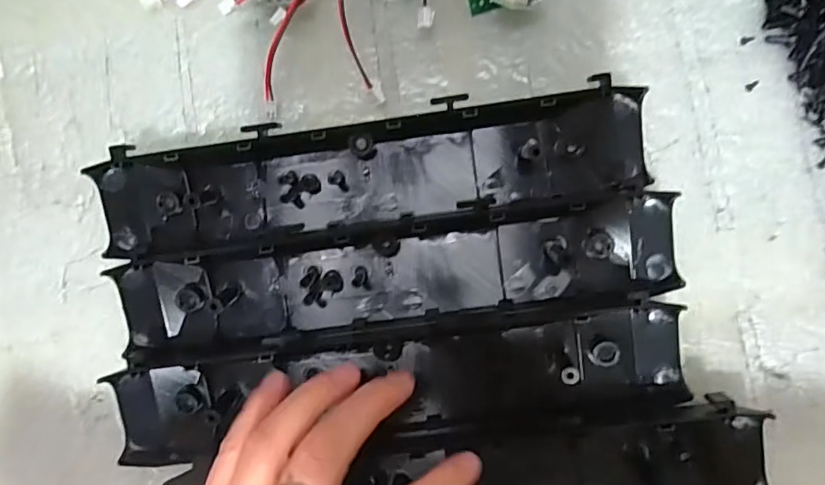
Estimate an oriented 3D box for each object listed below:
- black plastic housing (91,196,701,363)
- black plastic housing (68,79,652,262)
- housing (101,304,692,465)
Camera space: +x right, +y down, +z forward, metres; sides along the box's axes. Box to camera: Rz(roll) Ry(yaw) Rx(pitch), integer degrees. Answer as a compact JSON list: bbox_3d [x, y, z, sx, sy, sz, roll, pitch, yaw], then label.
[{"bbox_3d":[-0.009,0.018,0.256,0.270,0.022,0.053,-8,85,3],"label":"black plastic housing"},{"bbox_3d":[-0.021,-0.035,0.261,0.269,0.023,0.051,-8,85,3],"label":"black plastic housing"},{"bbox_3d":[-0.007,0.072,0.256,0.276,0.027,0.053,-6,85,0],"label":"housing"}]

